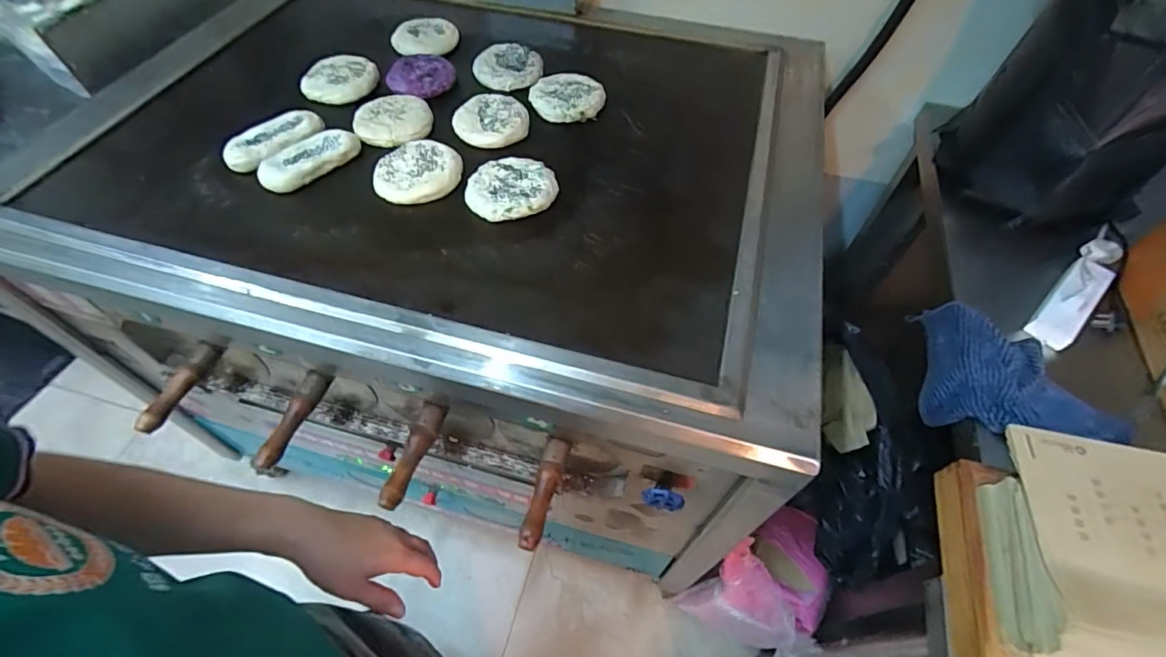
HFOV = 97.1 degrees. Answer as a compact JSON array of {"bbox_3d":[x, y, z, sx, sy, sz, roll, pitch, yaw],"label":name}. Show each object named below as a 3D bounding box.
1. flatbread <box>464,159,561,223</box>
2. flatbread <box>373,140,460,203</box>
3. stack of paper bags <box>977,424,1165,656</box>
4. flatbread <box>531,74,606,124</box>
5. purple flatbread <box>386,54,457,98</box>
[{"bbox_3d":[-0.100,-0.201,0.729,0.123,0.025,0.116,3,57,0],"label":"flatbread"},{"bbox_3d":[-0.241,-0.235,0.756,0.122,0.019,0.122,1,57,-1],"label":"flatbread"},{"bbox_3d":[0.526,0.234,0.522,0.191,0.067,0.242,13,55,8],"label":"stack of paper bags"},{"bbox_3d":[-0.027,-0.389,0.864,0.119,0.024,0.119,-2,57,-3],"label":"flatbread"},{"bbox_3d":[-0.278,-0.447,0.896,0.109,0.012,0.116,8,57,4],"label":"purple flatbread"}]

